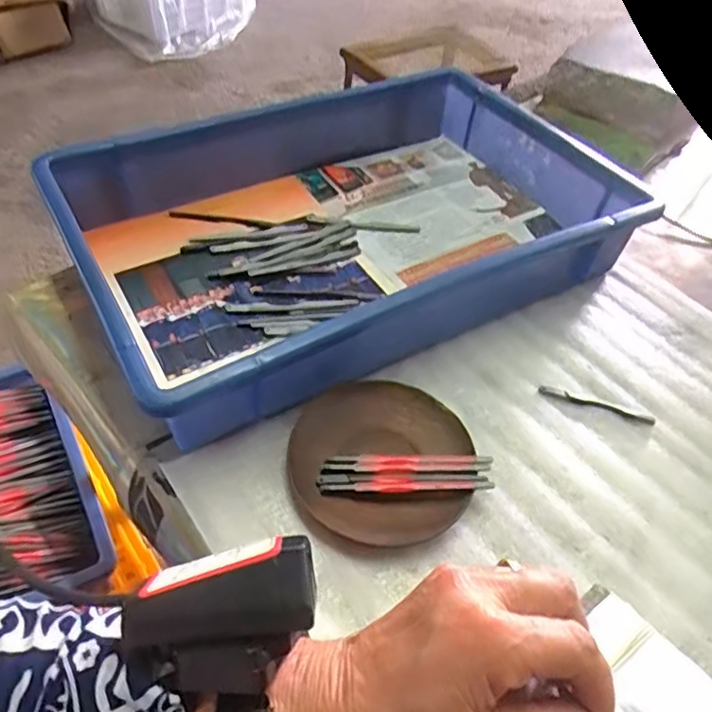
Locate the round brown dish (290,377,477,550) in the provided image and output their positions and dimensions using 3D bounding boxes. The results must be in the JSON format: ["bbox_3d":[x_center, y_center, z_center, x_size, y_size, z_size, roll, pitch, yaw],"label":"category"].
[{"bbox_3d":[0.016,0.064,0.381,0.110,0.016,0.107,3,48,-4],"label":"round brown dish"}]

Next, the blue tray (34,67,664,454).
[{"bbox_3d":[-0.003,-0.114,0.489,0.413,0.071,0.268,-22,55,-24],"label":"blue tray"}]

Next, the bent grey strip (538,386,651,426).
[{"bbox_3d":[0.170,0.034,0.430,0.079,0.004,0.009,18,49,9],"label":"bent grey strip"}]

